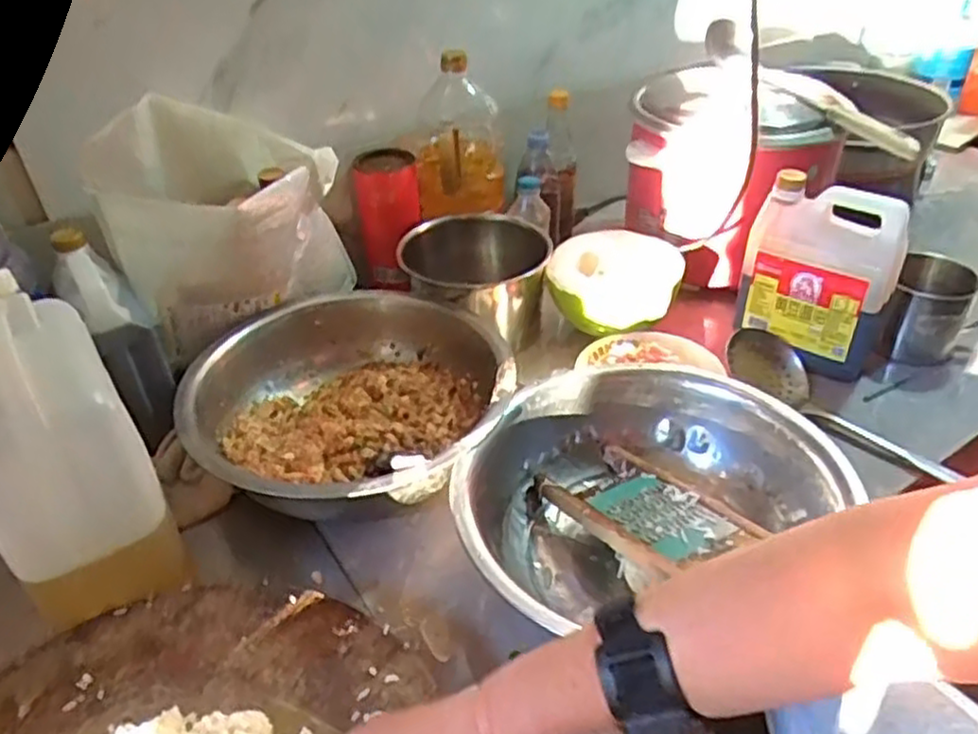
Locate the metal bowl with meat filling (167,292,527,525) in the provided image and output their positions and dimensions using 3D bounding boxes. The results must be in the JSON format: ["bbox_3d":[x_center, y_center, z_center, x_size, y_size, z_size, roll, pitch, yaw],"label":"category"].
[{"bbox_3d":[-0.147,0.042,0.805,0.327,0.101,0.332,-1,37,1],"label":"metal bowl with meat filling"}]

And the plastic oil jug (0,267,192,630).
[{"bbox_3d":[-0.358,0.059,0.611,0.115,0.225,0.182,-21,41,-24],"label":"plastic oil jug"}]

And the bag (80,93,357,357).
[{"bbox_3d":[-0.311,-0.183,0.886,0.173,0.239,0.248,19,41,25],"label":"bag"}]

